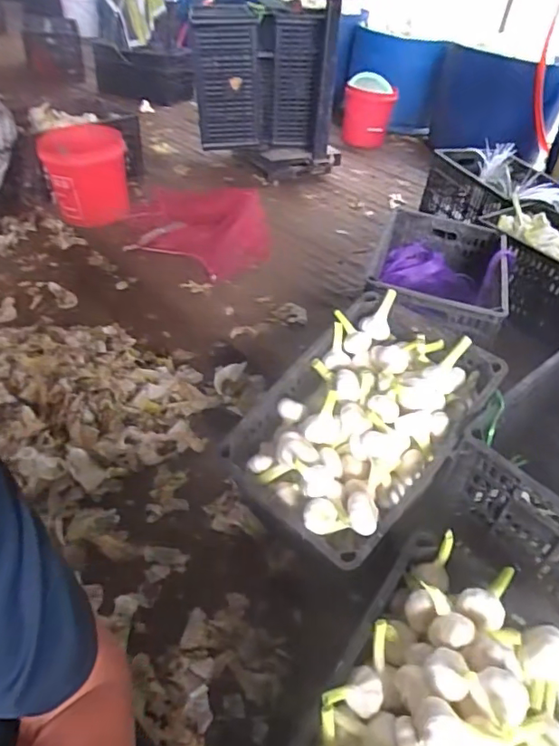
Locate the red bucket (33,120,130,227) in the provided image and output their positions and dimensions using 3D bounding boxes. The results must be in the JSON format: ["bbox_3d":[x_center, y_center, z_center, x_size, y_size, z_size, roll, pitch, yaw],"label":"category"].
[{"bbox_3d":[-0.575,-0.582,1.567,0.222,0.251,0.246,-9,45,-16],"label":"red bucket"}]

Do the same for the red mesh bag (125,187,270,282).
[{"bbox_3d":[-0.244,-0.460,1.596,0.402,0.087,0.550,-3,43,-10],"label":"red mesh bag"}]

